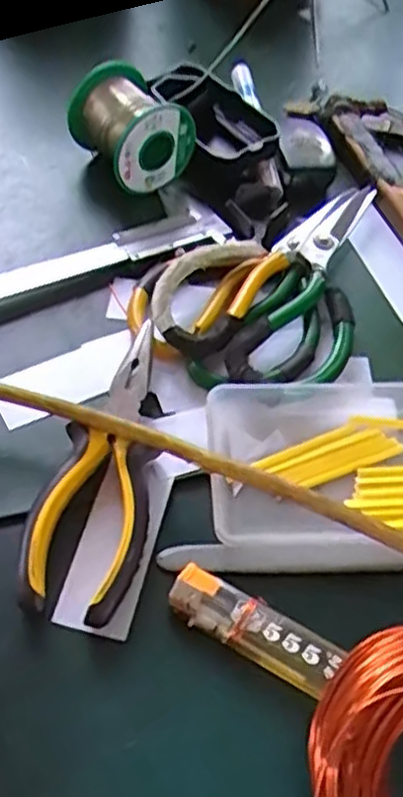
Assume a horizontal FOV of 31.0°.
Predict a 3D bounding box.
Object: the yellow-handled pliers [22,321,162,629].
[{"bbox_3d":[-0.041,0.028,0.345,0.051,0.018,0.153,16,54,8],"label":"yellow-handled pliers"}]

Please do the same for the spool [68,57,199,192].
[{"bbox_3d":[-0.048,-0.178,0.478,0.058,0.055,0.067,-32,59,-25],"label":"spool"}]

